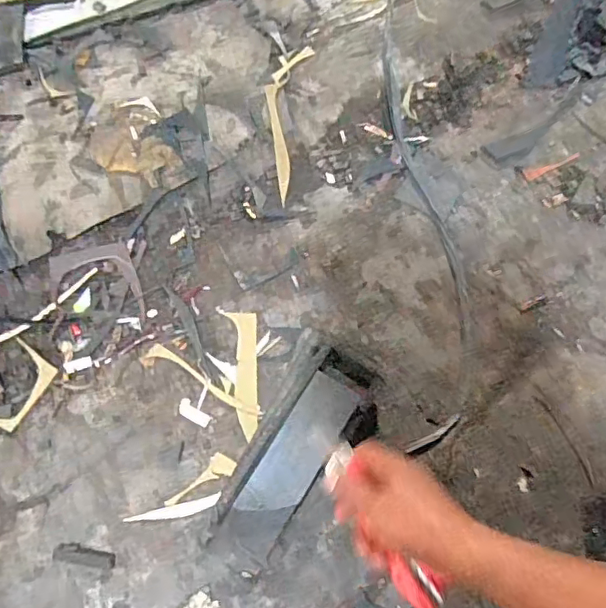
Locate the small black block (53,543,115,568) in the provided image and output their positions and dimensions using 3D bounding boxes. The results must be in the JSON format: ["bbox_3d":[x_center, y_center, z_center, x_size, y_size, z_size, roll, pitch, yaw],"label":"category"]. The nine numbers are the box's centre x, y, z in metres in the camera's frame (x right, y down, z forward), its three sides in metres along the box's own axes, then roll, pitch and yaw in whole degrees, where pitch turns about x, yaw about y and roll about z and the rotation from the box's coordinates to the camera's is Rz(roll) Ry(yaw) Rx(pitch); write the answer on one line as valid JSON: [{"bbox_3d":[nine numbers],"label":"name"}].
[{"bbox_3d":[-0.214,0.246,0.545,0.061,0.004,0.016,7,73,1],"label":"small black block"}]

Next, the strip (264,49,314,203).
[{"bbox_3d":[-0.022,-0.230,0.710,0.053,0.020,0.204,3,88,-1],"label":"strip"}]

